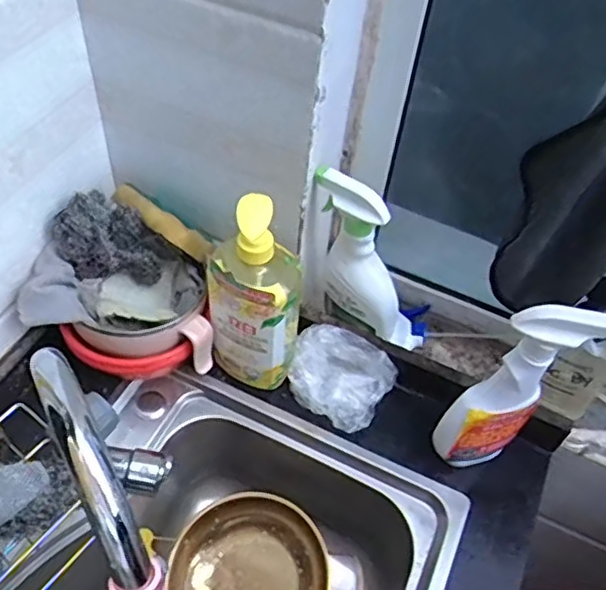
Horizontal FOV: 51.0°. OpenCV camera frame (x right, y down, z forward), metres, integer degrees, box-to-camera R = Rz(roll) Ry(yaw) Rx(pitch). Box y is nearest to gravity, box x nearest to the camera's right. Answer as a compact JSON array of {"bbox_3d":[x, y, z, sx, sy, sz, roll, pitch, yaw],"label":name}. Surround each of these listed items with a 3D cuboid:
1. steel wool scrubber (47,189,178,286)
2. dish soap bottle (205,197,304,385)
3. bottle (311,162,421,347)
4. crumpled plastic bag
[{"bbox_3d":[-0.217,-0.061,0.711,0.119,0.099,0.059,0,52,-6],"label":"steel wool scrubber"},{"bbox_3d":[-0.051,0.004,0.677,0.095,0.256,0.063,4,52,-3],"label":"dish soap bottle"},{"bbox_3d":[0.069,-0.023,0.729,0.086,0.279,0.070,-19,43,3],"label":"bottle"},{"bbox_3d":[0.043,0.092,0.756,0.117,0.056,0.089,29,55,16],"label":"crumpled plastic bag"}]

